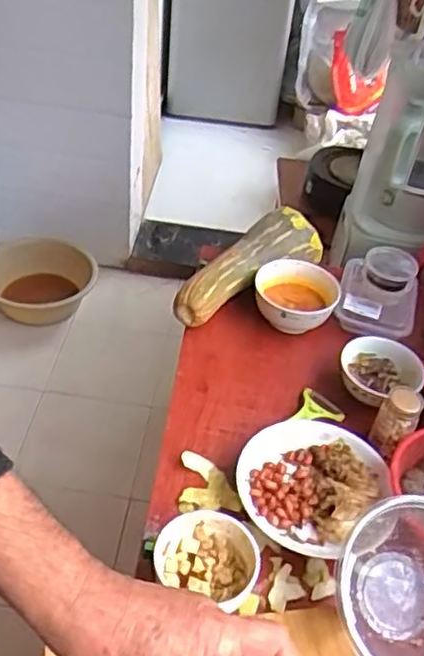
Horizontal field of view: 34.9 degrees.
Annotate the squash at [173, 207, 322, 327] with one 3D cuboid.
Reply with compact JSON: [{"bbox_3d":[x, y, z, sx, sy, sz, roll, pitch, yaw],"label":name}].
[{"bbox_3d":[0.049,-0.102,1.046,0.267,0.079,0.094,-26,51,-31],"label":"squash"}]

